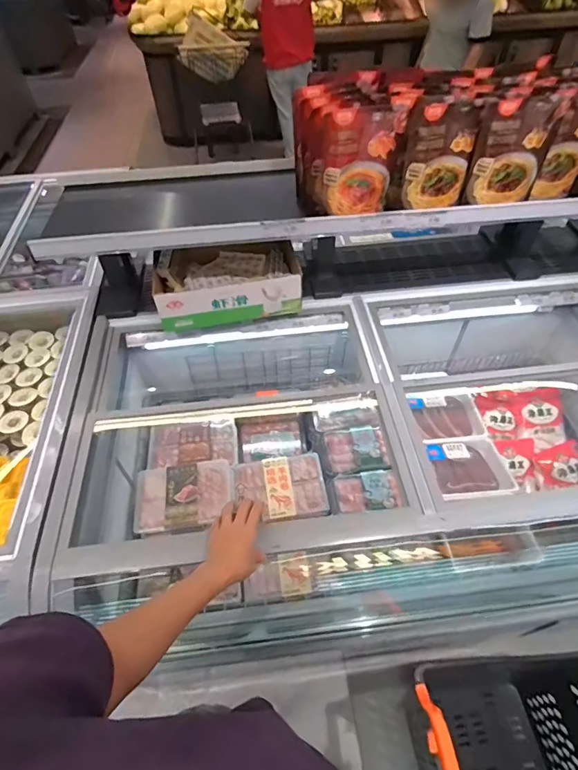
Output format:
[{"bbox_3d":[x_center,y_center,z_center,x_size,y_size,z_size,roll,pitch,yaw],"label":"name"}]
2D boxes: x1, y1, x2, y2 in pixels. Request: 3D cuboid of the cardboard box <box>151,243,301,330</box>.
[{"bbox_3d":[-0.165,-0.285,1.142,0.369,0.130,0.230,-12,51,-6],"label":"cardboard box"}]

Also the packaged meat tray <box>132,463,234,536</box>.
[{"bbox_3d":[-0.264,0.283,1.059,0.234,0.052,0.173,-6,51,-1],"label":"packaged meat tray"}]

